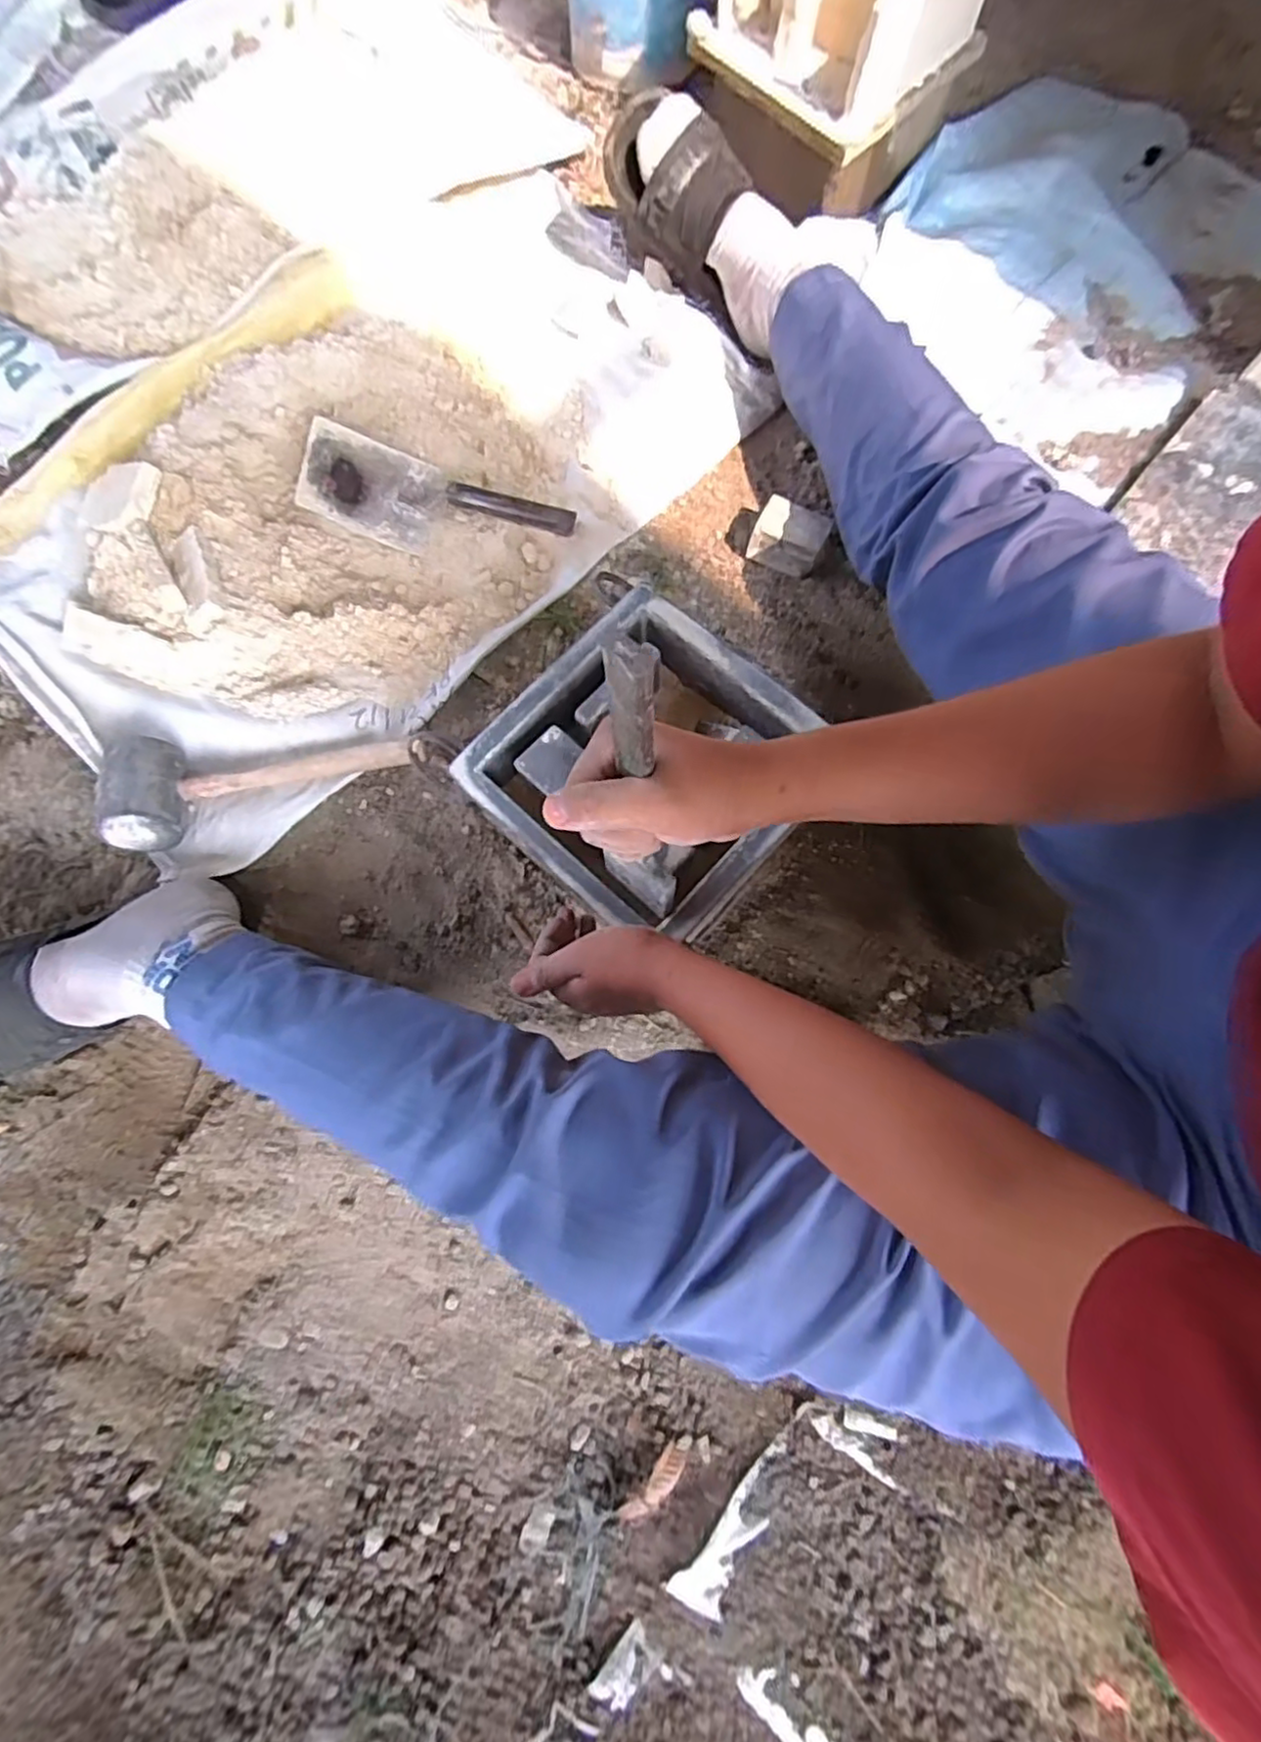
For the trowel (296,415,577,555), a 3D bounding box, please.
[{"bbox_3d":[-0.201,-0.400,0.727,0.278,0.053,0.109,11,77,3],"label":"trowel"}]

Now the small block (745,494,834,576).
[{"bbox_3d":[0.171,-0.360,0.736,0.072,0.035,0.064,25,77,8],"label":"small block"}]

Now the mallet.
[{"bbox_3d":[-0.332,-0.087,0.637,0.290,0.061,0.105,-7,76,-1],"label":"mallet"}]

